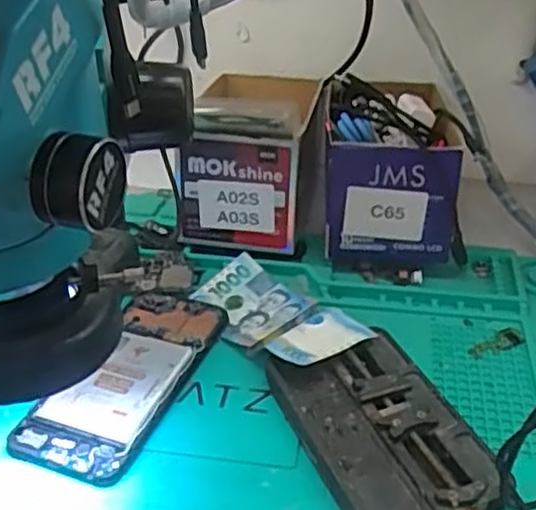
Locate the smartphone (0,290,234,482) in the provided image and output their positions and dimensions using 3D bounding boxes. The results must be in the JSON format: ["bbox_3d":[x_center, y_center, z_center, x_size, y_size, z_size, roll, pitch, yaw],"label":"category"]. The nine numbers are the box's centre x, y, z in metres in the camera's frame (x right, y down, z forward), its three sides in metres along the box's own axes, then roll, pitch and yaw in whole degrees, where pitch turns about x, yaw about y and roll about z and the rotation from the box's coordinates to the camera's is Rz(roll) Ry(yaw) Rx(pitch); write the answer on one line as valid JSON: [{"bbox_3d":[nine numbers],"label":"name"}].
[{"bbox_3d":[-0.087,0.074,0.465,0.071,0.009,0.163,11,35,17],"label":"smartphone"}]

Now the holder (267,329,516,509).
[{"bbox_3d":[0.069,0.103,0.417,0.090,0.024,0.151,-11,34,-16],"label":"holder"}]

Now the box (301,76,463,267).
[{"bbox_3d":[0.096,-0.081,0.616,0.112,0.106,0.188,3,33,5],"label":"box"}]

